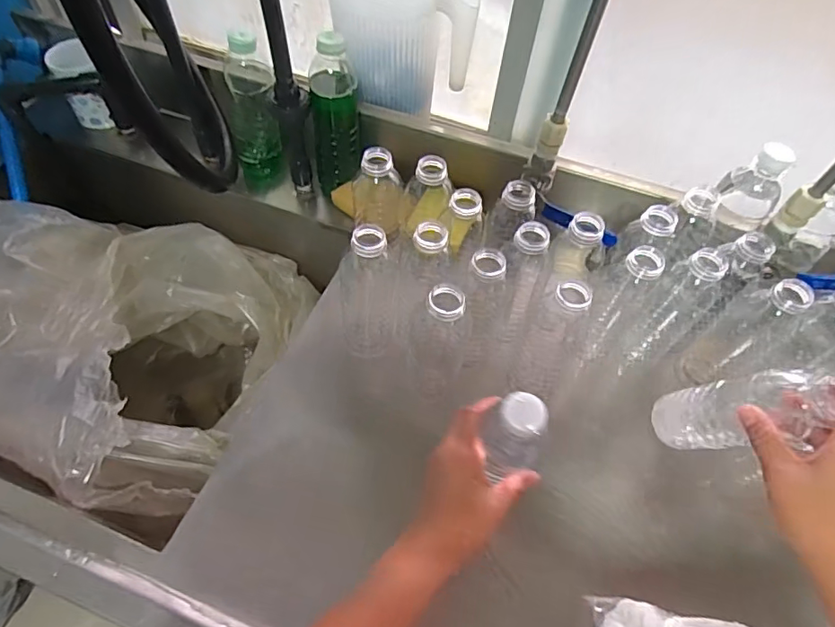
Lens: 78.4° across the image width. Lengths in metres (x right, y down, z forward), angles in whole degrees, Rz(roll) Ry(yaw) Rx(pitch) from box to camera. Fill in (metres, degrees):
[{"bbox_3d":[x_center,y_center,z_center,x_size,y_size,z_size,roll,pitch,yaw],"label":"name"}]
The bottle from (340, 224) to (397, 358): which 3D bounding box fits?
[{"bbox_3d":[-0.054,-0.019,0.532,0.057,0.162,0.050,0,55,-4],"label":"bottle"}]

